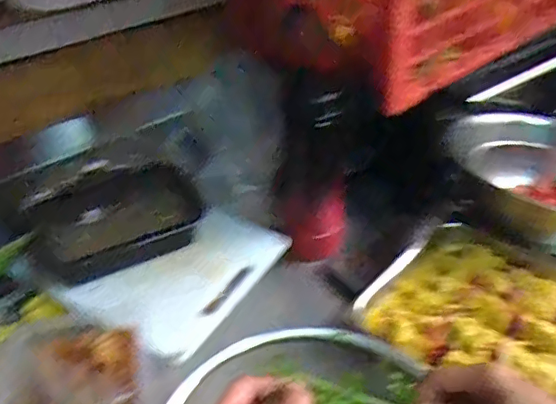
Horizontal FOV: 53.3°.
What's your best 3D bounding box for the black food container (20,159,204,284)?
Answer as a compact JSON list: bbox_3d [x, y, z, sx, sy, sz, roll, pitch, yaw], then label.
[{"bbox_3d":[-0.196,0.022,0.684,0.200,0.053,0.148,-14,40,-14],"label":"black food container"}]

